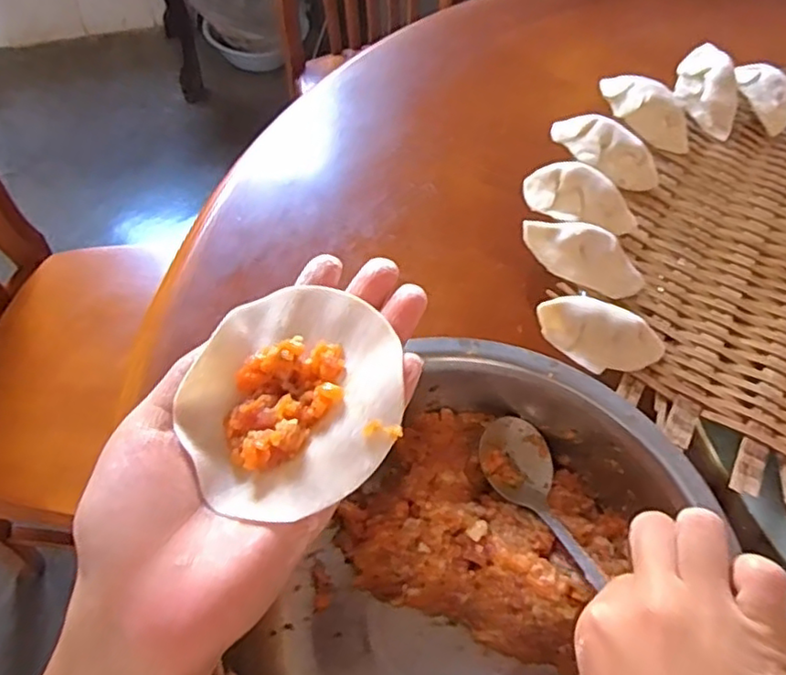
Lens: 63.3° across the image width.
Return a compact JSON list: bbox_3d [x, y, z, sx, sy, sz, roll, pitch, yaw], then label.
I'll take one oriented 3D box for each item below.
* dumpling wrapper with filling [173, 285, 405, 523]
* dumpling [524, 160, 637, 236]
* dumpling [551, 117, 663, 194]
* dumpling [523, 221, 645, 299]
[{"bbox_3d":[-0.034,0.021,0.217,0.069,0.026,0.077,19,56,8],"label":"dumpling wrapper with filling"},{"bbox_3d":[0.121,-0.089,0.407,0.072,0.026,0.029,21,56,9],"label":"dumpling"},{"bbox_3d":[0.146,-0.128,0.437,0.077,0.023,0.035,26,57,13],"label":"dumpling"},{"bbox_3d":[0.116,-0.048,0.377,0.080,0.017,0.034,21,54,-12],"label":"dumpling"}]

